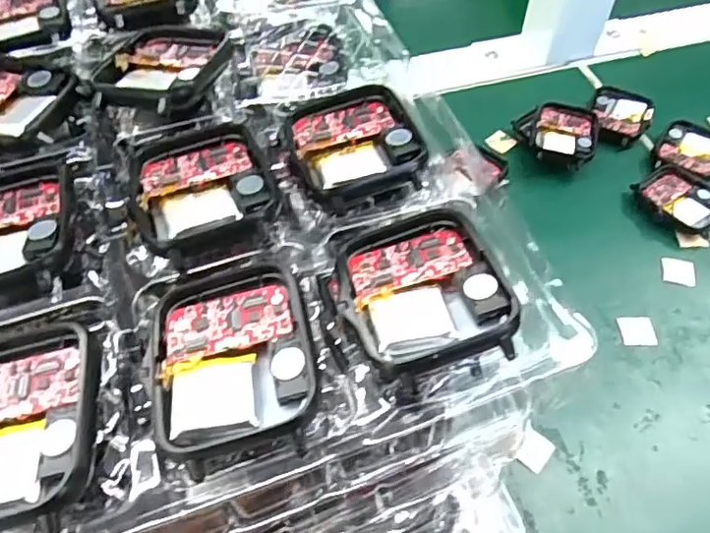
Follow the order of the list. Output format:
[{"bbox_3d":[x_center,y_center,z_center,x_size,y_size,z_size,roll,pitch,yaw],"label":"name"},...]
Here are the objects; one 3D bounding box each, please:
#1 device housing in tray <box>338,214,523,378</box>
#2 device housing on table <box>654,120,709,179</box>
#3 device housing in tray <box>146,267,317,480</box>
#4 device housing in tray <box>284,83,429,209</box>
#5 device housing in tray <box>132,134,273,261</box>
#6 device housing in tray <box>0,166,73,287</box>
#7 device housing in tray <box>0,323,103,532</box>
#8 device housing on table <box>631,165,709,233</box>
[{"bbox_3d":[0.016,0.004,0.140,0.037,0.009,0.045,-10,55,-5],"label":"device housing in tray"},{"bbox_3d":[0.207,-0.071,0.348,0.038,0.009,0.048,26,59,18],"label":"device housing on table"},{"bbox_3d":[-0.029,0.020,0.132,0.036,0.008,0.045,-15,56,-9],"label":"device housing in tray"},{"bbox_3d":[0.000,-0.038,0.170,0.037,0.005,0.046,-17,56,-10],"label":"device housing in tray"},{"bbox_3d":[-0.043,-0.021,0.159,0.036,0.006,0.047,-14,56,-8],"label":"device housing in tray"},{"bbox_3d":[-0.096,-0.011,0.155,0.037,0.008,0.046,-13,56,-8],"label":"device housing in tray"},{"bbox_3d":[-0.076,0.034,0.124,0.040,0.009,0.045,-5,55,-2],"label":"device housing in tray"},{"bbox_3d":[0.185,-0.038,0.324,0.037,0.009,0.046,-36,61,-21],"label":"device housing on table"}]

